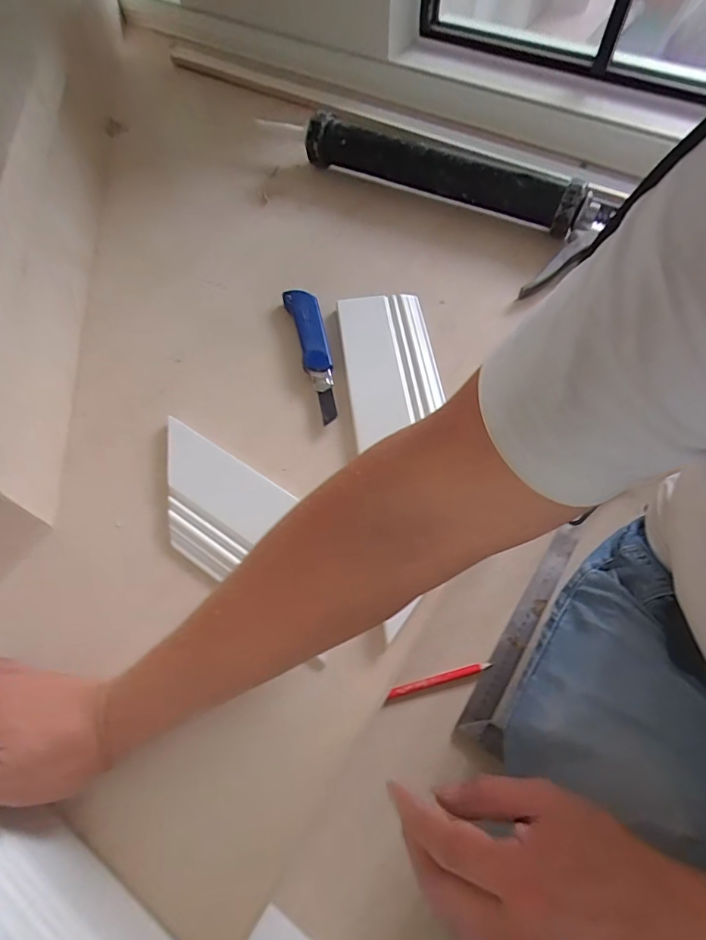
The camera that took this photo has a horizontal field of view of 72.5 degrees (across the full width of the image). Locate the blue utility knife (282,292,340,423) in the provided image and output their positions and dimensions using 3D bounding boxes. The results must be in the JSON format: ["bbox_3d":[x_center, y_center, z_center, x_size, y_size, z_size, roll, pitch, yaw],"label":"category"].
[{"bbox_3d":[-0.043,-0.134,0.535,0.032,0.036,0.190,-14,62,-6],"label":"blue utility knife"}]

